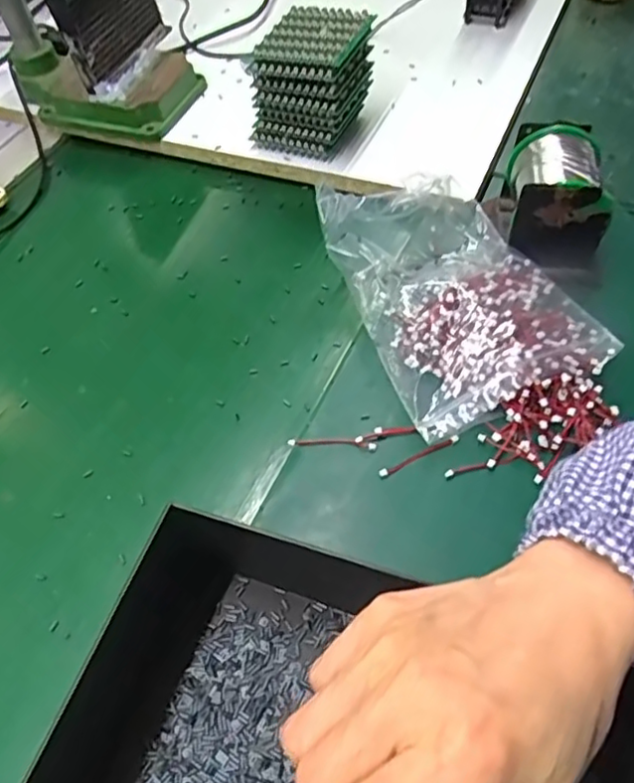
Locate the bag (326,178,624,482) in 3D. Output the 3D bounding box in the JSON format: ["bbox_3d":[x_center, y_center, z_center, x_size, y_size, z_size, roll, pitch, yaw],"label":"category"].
[{"bbox_3d":[0.101,-0.059,0.450,0.147,0.065,0.229,-26,56,-14],"label":"bag"}]

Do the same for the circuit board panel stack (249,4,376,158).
[{"bbox_3d":[-0.003,-0.271,0.565,0.088,0.097,0.079,20,58,17],"label":"circuit board panel stack"}]

